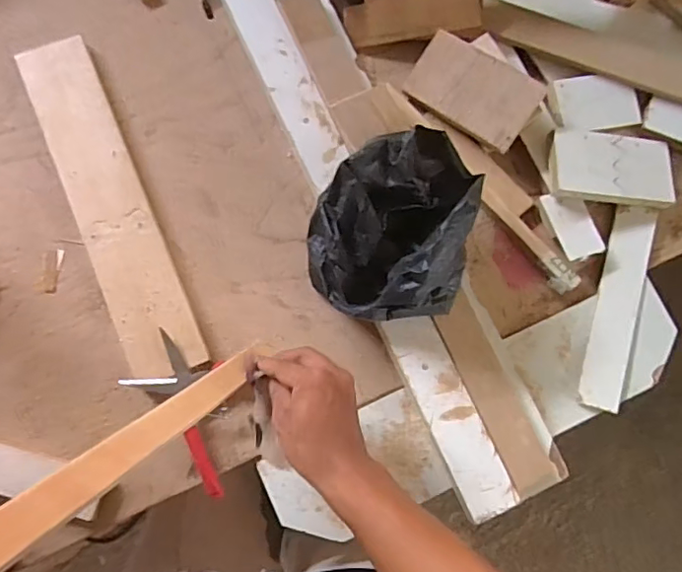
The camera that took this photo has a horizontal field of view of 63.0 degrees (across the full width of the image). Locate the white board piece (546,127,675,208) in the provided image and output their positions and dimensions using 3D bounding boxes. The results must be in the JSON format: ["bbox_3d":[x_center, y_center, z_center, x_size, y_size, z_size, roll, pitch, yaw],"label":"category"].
[{"bbox_3d":[0.316,-0.141,0.643,0.144,0.018,0.085,1,80,-4],"label":"white board piece"}]

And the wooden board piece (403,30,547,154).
[{"bbox_3d":[0.152,-0.228,0.646,0.143,0.011,0.087,34,96,13],"label":"wooden board piece"}]

